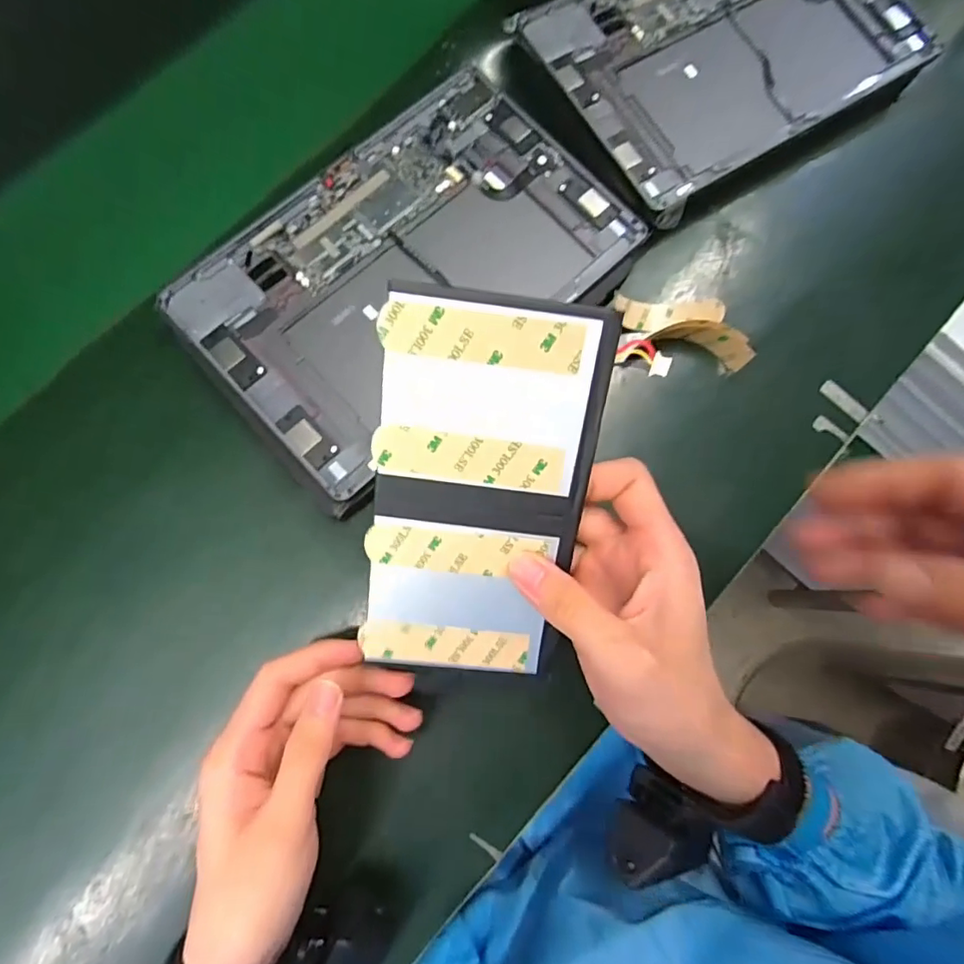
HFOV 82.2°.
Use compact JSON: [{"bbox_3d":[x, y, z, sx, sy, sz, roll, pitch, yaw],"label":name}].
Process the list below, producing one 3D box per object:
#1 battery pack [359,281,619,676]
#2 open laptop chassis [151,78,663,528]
[{"bbox_3d":[-0.002,0.009,0.237,0.090,0.004,0.168,6,109,-4],"label":"battery pack"},{"bbox_3d":[-0.044,-0.129,0.334,0.258,0.009,0.171,-42,81,-9],"label":"open laptop chassis"}]

